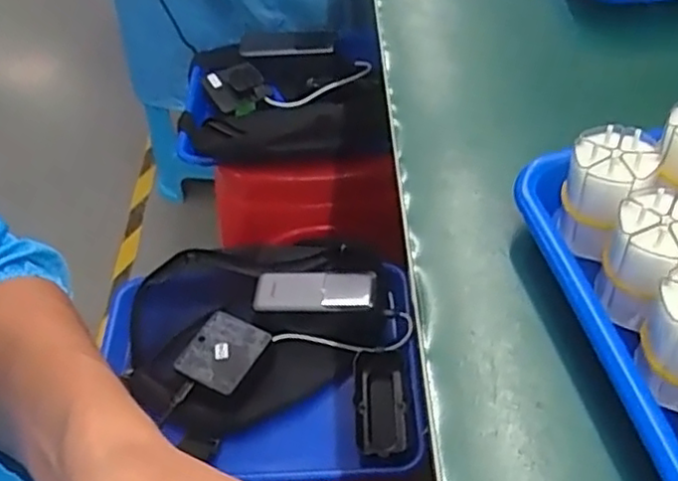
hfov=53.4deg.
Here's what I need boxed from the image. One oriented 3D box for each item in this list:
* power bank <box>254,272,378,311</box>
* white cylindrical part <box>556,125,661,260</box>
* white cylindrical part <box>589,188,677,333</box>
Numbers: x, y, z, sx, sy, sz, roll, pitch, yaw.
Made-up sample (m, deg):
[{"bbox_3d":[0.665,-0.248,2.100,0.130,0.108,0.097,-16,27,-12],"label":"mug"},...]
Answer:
[{"bbox_3d":[-0.025,0.053,0.708,0.127,0.013,0.043,-1,49,5],"label":"power bank"},{"bbox_3d":[0.126,-0.022,0.324,0.035,0.053,0.038,-3,48,4],"label":"white cylindrical part"},{"bbox_3d":[0.134,0.011,0.292,0.036,0.048,0.045,20,54,22],"label":"white cylindrical part"}]

